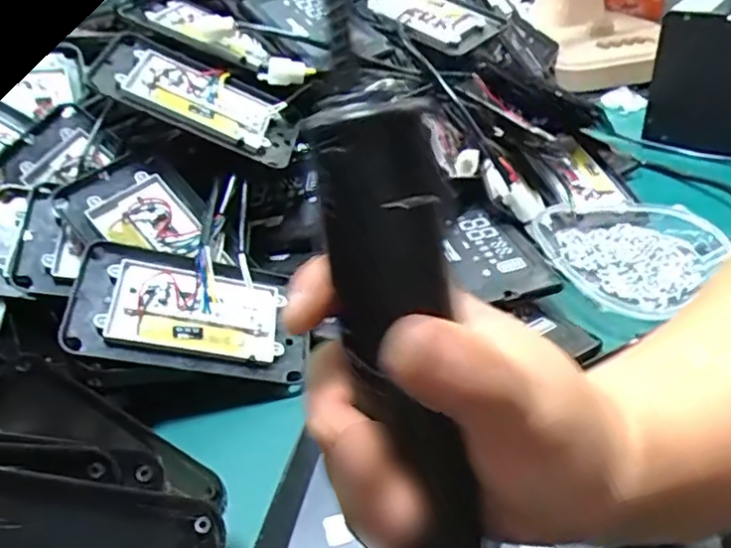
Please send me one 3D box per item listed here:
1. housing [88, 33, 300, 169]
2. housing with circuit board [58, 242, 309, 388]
[{"bbox_3d":[-0.131,-0.141,0.515,0.158,0.015,0.080,27,50,-8],"label":"housing"},{"bbox_3d":[-0.117,0.026,0.437,0.153,0.013,0.091,11,52,-15],"label":"housing with circuit board"}]

